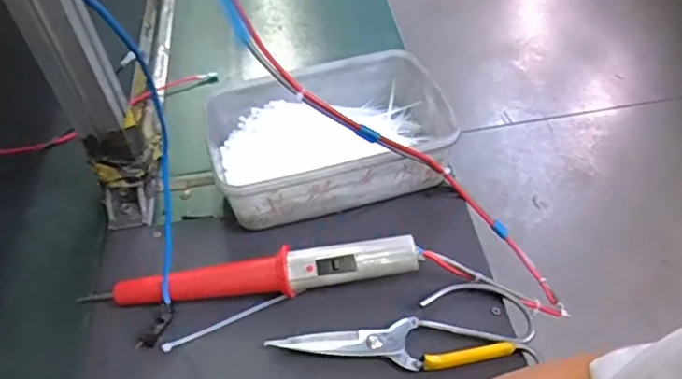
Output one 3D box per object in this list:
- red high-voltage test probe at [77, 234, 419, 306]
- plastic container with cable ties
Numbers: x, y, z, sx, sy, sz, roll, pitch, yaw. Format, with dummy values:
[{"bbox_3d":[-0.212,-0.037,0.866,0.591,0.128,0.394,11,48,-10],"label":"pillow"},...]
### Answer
[{"bbox_3d":[-0.071,0.075,0.482,0.267,0.042,0.034,-3,47,-2],"label":"red high-voltage test probe"},{"bbox_3d":[-0.010,-0.050,0.572,0.226,0.073,0.163,-15,48,-12],"label":"plastic container with cable ties"}]

